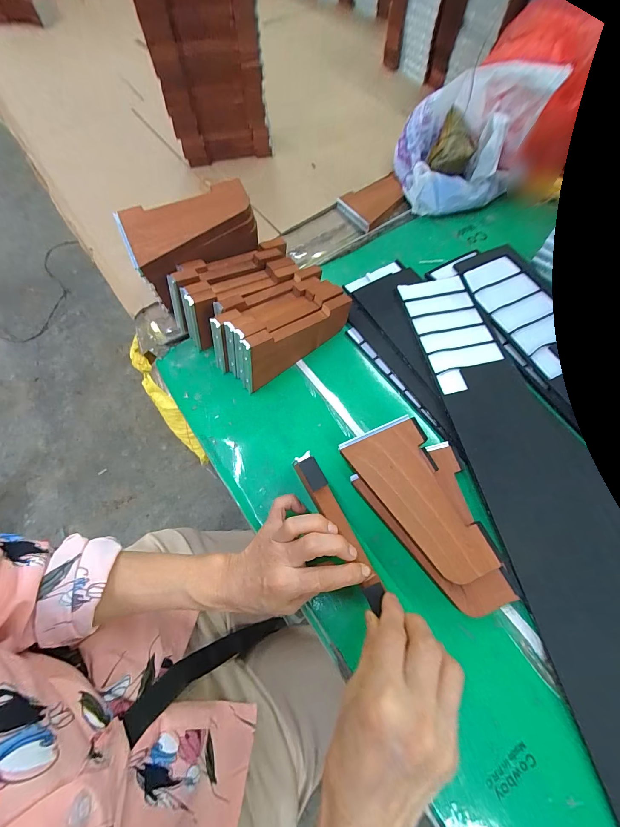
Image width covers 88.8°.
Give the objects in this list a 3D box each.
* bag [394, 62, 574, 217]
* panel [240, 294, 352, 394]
[{"bbox_3d":[0.239,-0.413,0.480,0.179,0.139,0.135,-15,66,-5],"label":"bag"},{"bbox_3d":[-0.016,-0.091,0.380,0.155,0.078,0.019,-37,70,-14],"label":"panel"}]

